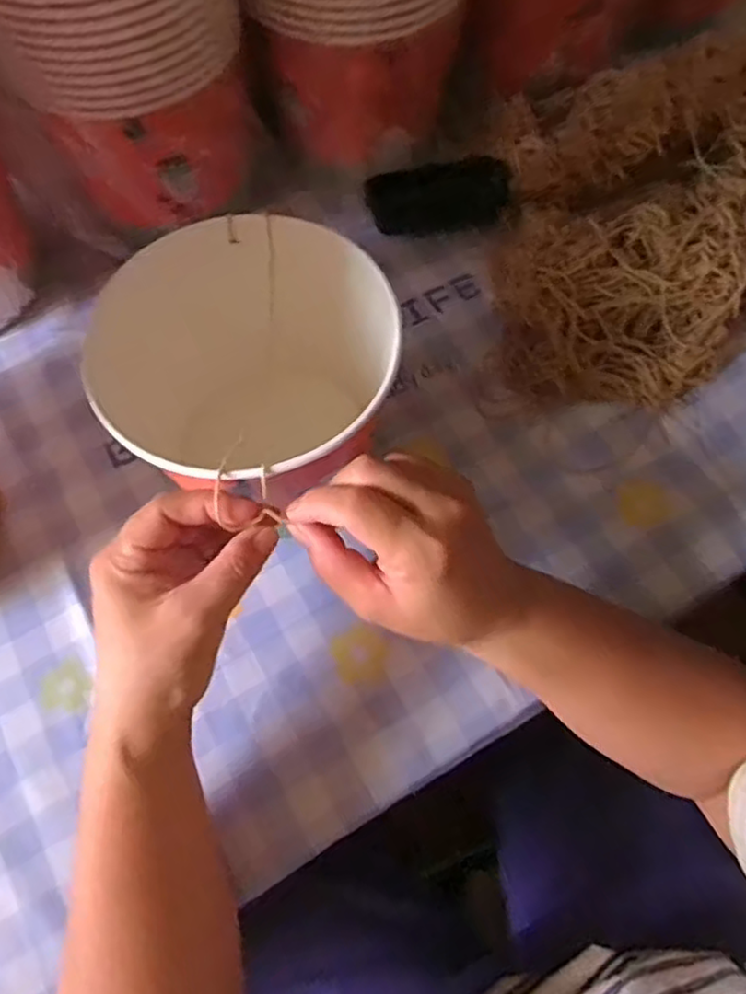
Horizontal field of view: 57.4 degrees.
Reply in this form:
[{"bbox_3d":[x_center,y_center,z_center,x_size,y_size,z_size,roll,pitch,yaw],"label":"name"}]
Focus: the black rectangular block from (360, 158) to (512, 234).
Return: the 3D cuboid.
[{"bbox_3d":[0.052,-0.242,0.550,0.115,0.031,0.048,-3,67,-1],"label":"black rectangular block"}]

